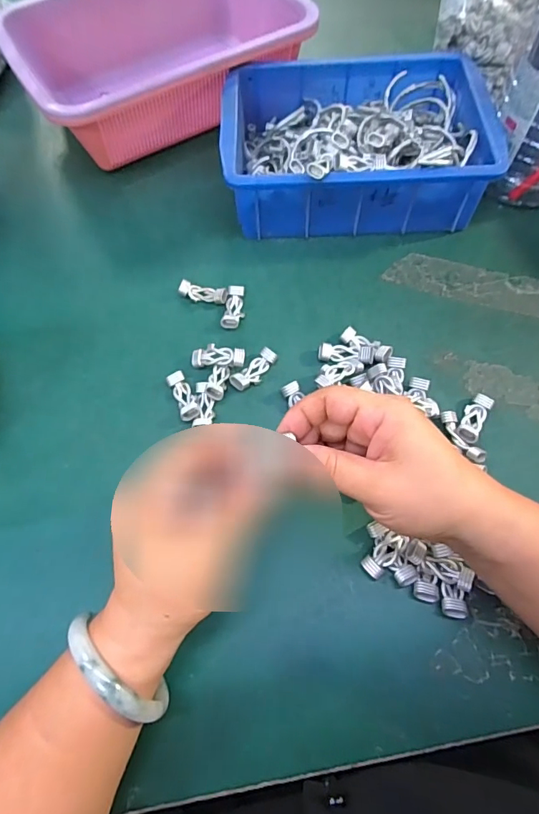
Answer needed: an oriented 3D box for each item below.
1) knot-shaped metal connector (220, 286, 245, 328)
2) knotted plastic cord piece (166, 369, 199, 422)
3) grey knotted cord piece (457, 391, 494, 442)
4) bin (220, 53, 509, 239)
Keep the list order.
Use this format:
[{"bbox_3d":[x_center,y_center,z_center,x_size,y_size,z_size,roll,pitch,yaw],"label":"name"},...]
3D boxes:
[{"bbox_3d":[-0.031,-0.090,0.398,0.018,0.009,0.044,8,64,6],"label":"knot-shaped metal connector"},{"bbox_3d":[-0.069,-0.009,0.358,0.015,0.007,0.044,-23,65,-9],"label":"knotted plastic cord piece"},{"bbox_3d":[0.158,0.009,0.340,0.016,0.012,0.045,27,68,14],"label":"grey knotted cord piece"},{"bbox_3d":[0.082,-0.256,0.438,0.243,0.078,0.178,-2,64,1],"label":"bin"}]

